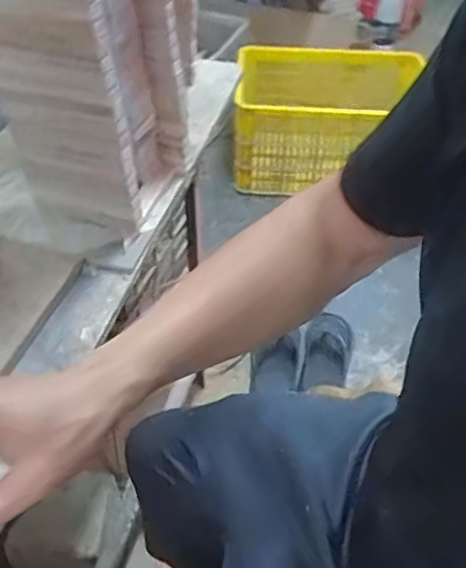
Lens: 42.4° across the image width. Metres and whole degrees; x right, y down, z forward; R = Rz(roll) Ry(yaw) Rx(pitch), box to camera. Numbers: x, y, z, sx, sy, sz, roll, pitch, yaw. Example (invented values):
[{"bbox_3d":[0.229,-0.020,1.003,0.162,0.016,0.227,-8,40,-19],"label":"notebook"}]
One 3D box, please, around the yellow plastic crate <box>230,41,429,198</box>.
[{"bbox_3d":[0.290,-0.518,1.879,0.574,0.307,0.386,0,43,-2],"label":"yellow plastic crate"}]

